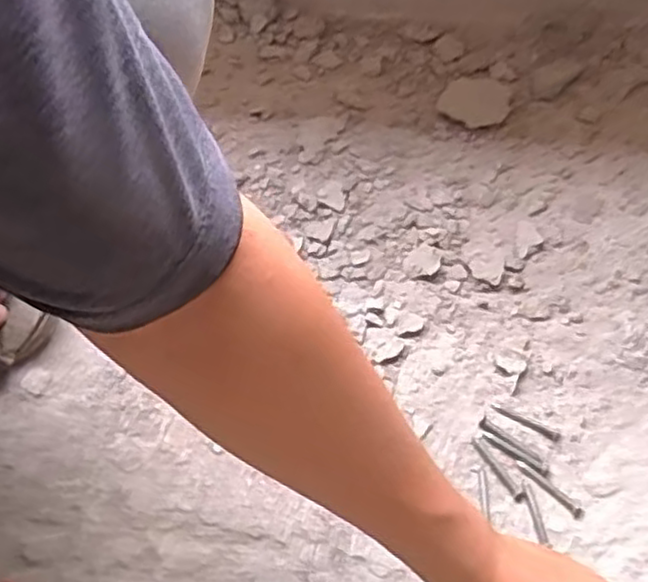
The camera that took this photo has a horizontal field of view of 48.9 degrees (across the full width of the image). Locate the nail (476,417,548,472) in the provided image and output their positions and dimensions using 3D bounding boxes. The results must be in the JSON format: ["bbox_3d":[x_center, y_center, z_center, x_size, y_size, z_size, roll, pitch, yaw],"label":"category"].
[{"bbox_3d":[0.132,0.107,0.498,0.053,0.004,0.008,36,68,20],"label":"nail"}]

